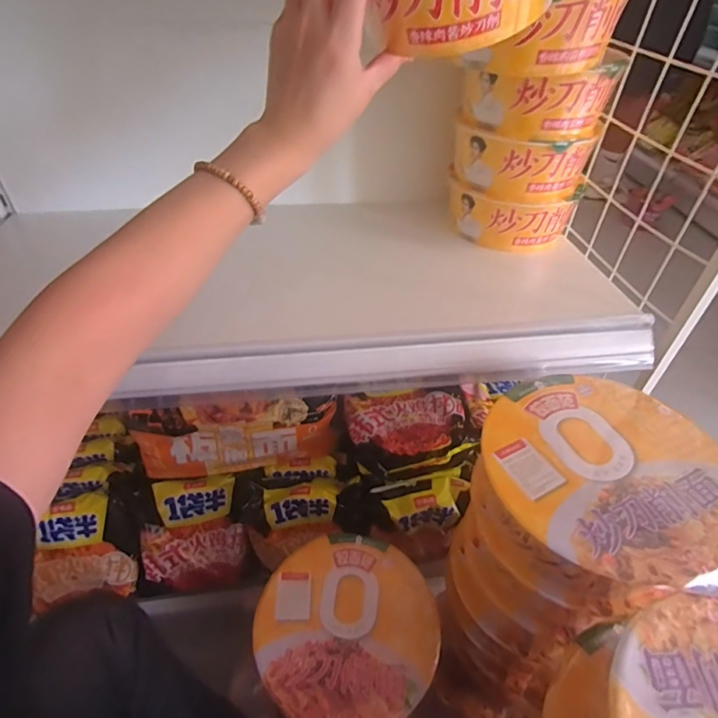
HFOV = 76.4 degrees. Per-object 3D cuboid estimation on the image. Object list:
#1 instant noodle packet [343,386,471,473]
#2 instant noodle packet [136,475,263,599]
[{"bbox_3d":[0.057,0.085,0.562,0.153,0.036,0.098,-5,44,-8],"label":"instant noodle packet"},{"bbox_3d":[-0.215,0.226,0.597,0.134,0.143,0.045,-6,7,-17],"label":"instant noodle packet"}]

